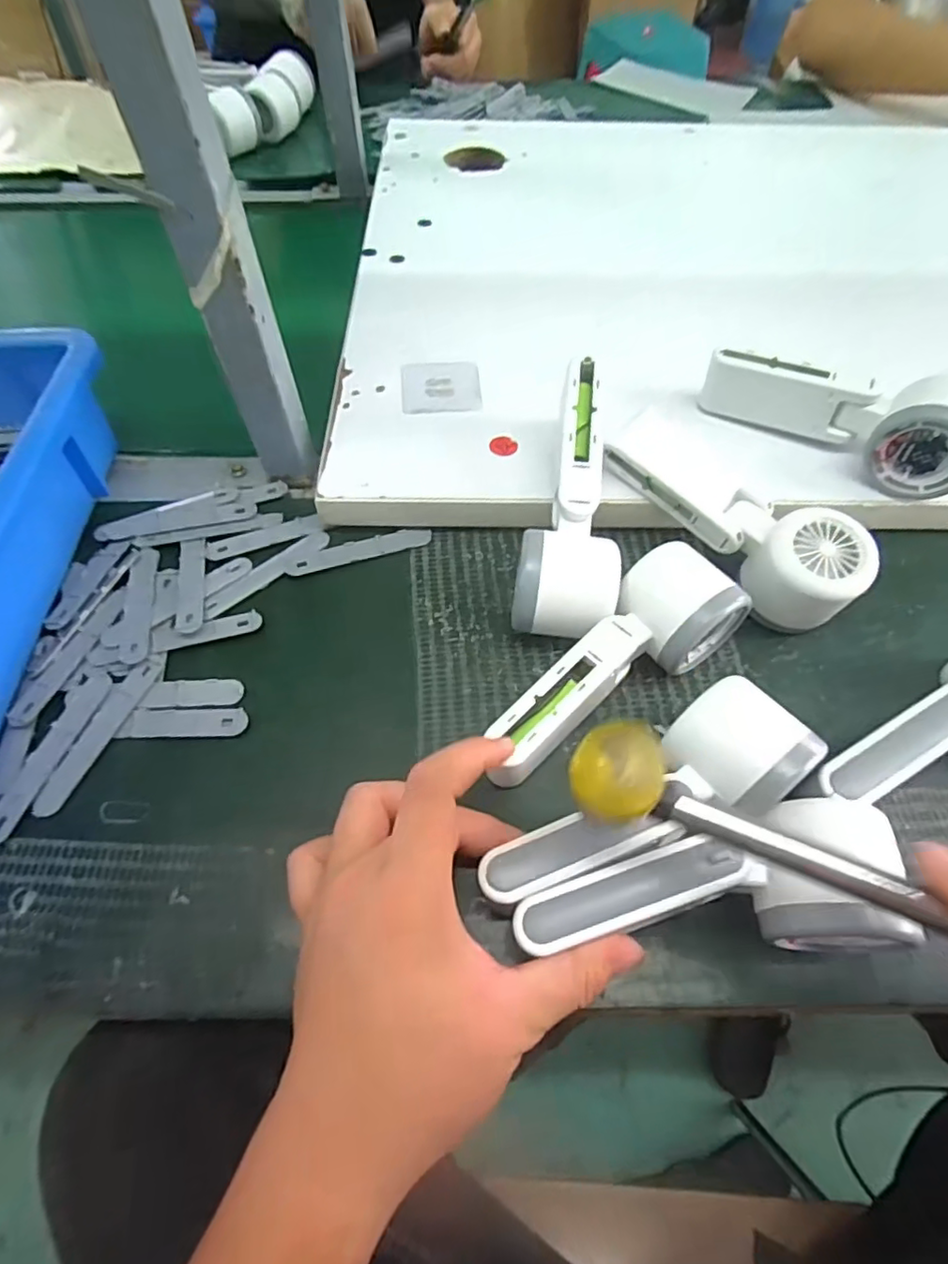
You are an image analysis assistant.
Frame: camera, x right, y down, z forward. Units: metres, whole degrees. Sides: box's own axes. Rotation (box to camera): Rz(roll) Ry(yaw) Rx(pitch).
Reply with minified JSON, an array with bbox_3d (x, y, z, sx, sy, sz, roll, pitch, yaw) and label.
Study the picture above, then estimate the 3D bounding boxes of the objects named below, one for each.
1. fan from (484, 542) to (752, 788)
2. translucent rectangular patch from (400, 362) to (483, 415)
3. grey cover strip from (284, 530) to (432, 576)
[{"bbox_3d":[0.069,0.018,0.316,0.167,0.046,0.056,-36,69,-20],"label":"fan"},{"bbox_3d":[-0.024,-0.179,0.438,0.057,0.004,0.052,-5,59,-2],"label":"translucent rectangular patch"},{"bbox_3d":[-0.075,-0.053,0.394,0.094,0.005,0.017,-15,60,-9],"label":"grey cover strip"}]

